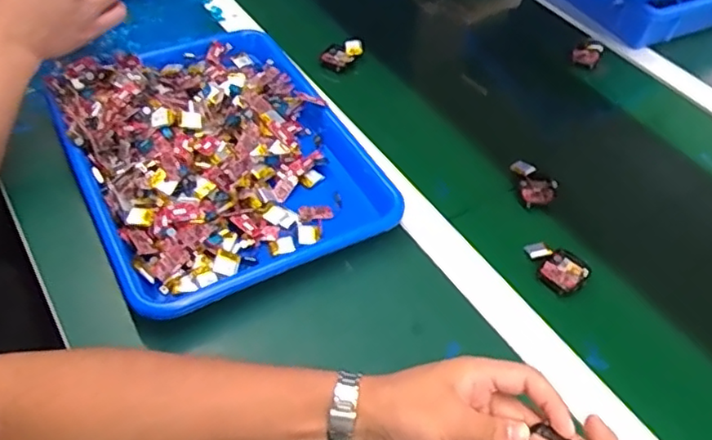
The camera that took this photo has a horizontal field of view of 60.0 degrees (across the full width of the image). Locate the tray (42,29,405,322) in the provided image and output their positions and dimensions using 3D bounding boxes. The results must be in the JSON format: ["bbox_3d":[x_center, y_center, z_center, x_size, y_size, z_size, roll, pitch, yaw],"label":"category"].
[{"bbox_3d":[-0.132,-0.072,0.598,0.261,0.042,0.326,-21,54,-22],"label":"tray"}]

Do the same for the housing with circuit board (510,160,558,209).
[{"bbox_3d":[0.182,-0.036,0.630,0.039,0.015,0.058,-2,49,-7],"label":"housing with circuit board"}]

